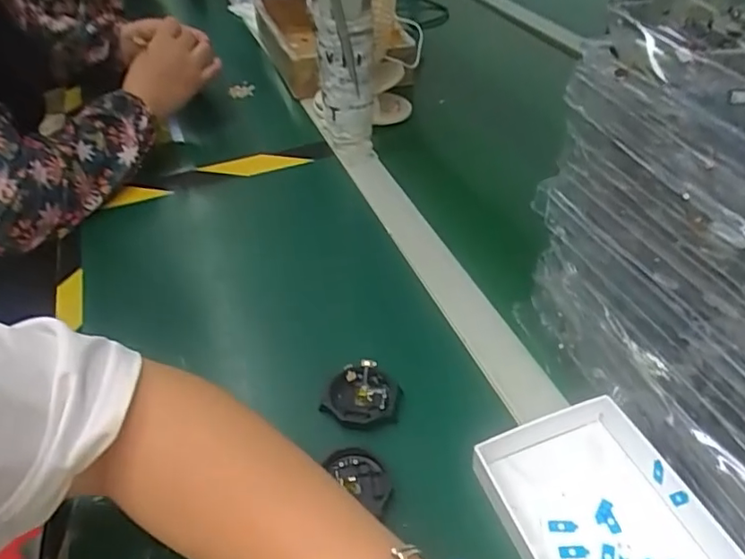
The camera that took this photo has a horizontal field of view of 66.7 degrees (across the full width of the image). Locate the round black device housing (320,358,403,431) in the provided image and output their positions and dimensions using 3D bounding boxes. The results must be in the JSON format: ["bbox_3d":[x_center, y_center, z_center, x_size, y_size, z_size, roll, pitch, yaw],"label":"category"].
[{"bbox_3d":[-0.006,0.083,0.403,0.051,0.014,0.048,7,42,9],"label":"round black device housing"}]

